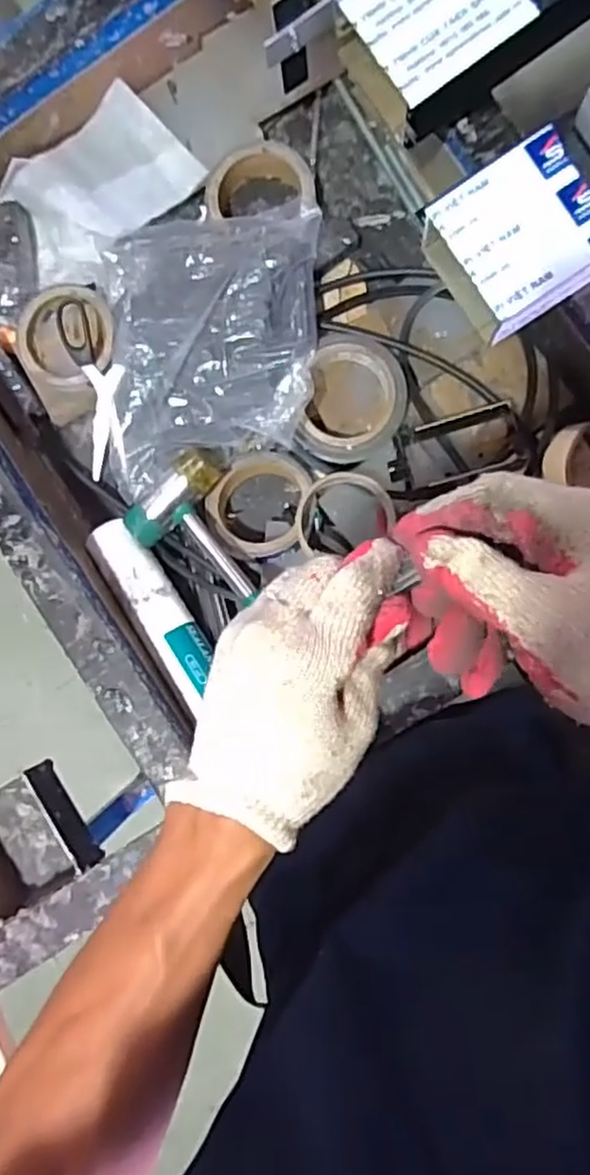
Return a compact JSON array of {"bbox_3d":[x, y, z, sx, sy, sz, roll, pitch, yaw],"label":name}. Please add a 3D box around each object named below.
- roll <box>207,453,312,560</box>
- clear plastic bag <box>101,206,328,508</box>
[{"bbox_3d":[-0.033,-0.076,0.636,0.089,0.044,0.096,0,89,6],"label":"roll"},{"bbox_3d":[-0.076,-0.209,0.621,0.189,0.045,0.247,-1,89,6],"label":"clear plastic bag"}]

